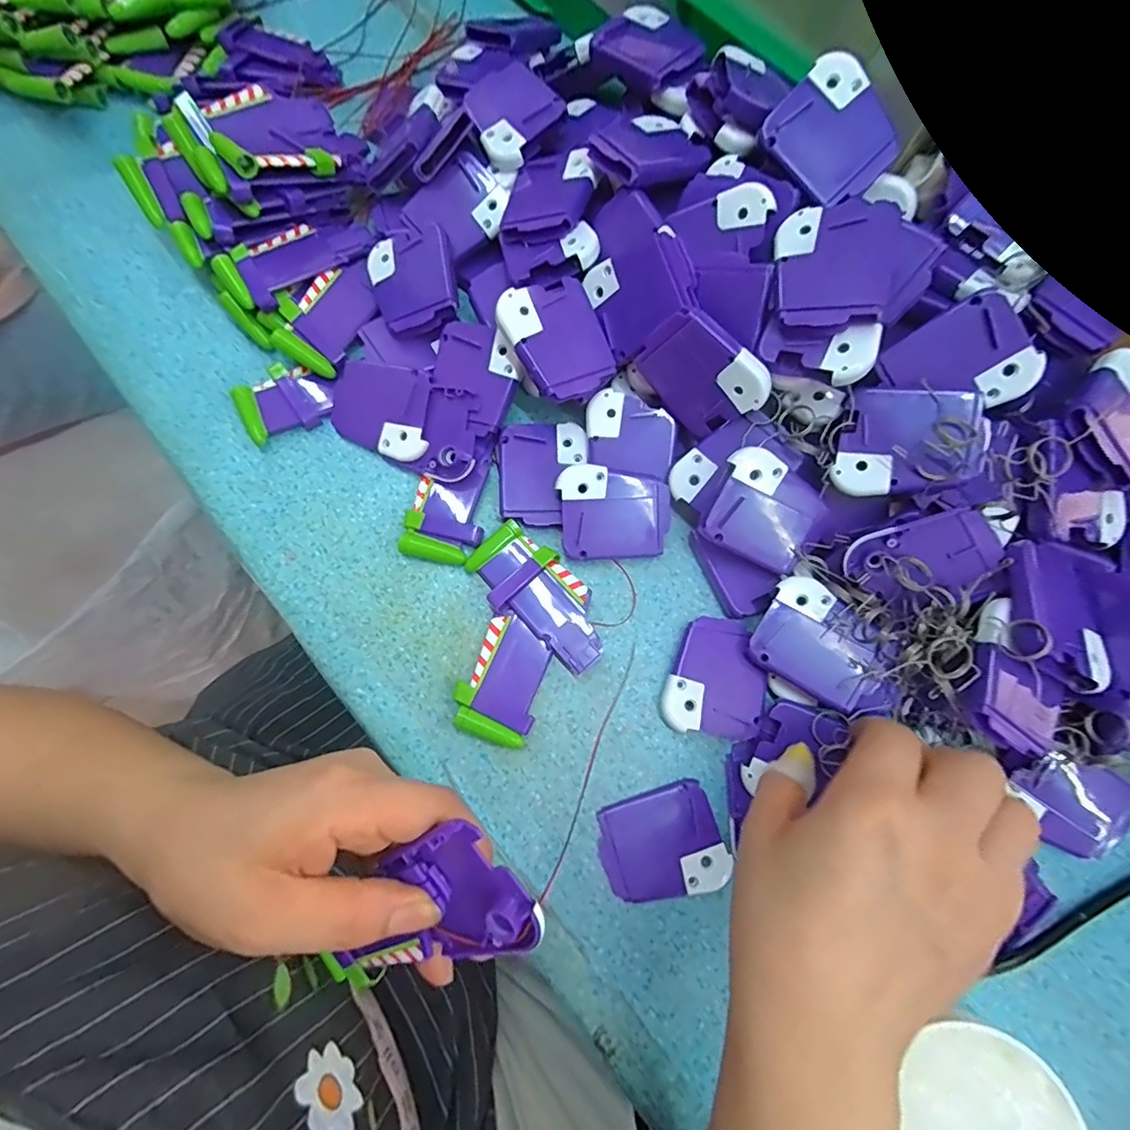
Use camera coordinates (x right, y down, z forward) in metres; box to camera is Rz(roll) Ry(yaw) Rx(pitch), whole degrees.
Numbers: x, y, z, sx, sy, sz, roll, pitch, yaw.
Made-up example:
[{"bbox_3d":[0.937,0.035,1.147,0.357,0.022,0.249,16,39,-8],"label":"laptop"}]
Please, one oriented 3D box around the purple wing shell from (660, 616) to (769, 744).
[{"bbox_3d":[0.083,0.062,0.294,0.051,0.012,0.063,23,79,4],"label":"purple wing shell"}]

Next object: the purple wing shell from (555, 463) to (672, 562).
[{"bbox_3d":[0.027,-0.031,0.304,0.058,0.010,0.055,-3,96,-2],"label":"purple wing shell"}]

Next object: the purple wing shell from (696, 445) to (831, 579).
[{"bbox_3d":[0.105,-0.028,0.287,0.059,0.010,0.051,26,101,-12],"label":"purple wing shell"}]

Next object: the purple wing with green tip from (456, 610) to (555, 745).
[{"bbox_3d":[-0.031,0.061,0.291,0.041,0.011,0.062,22,79,4],"label":"purple wing with green tip"}]

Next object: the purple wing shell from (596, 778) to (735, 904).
[{"bbox_3d":[0.049,0.143,0.277,0.060,0.006,0.051,-18,79,-4],"label":"purple wing shell"}]

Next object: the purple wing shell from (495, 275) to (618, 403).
[{"bbox_3d":[-0.003,-0.121,0.294,0.050,0.012,0.062,-29,94,-14],"label":"purple wing shell"}]

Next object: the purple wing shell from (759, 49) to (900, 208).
[{"bbox_3d":[0.135,-0.215,0.272,0.048,0.006,0.059,-43,92,17],"label":"purple wing shell"}]

